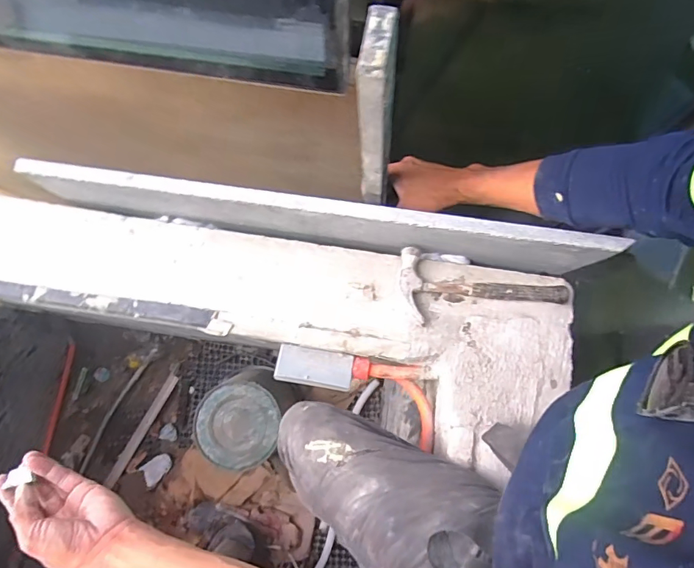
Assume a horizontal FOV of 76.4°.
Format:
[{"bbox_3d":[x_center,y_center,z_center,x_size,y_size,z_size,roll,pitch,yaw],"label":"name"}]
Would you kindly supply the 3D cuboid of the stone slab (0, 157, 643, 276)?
[{"bbox_3d":[-0.032,-0.086,0.582,0.718,0.109,0.024,9,79,2],"label":"stone slab"}]

